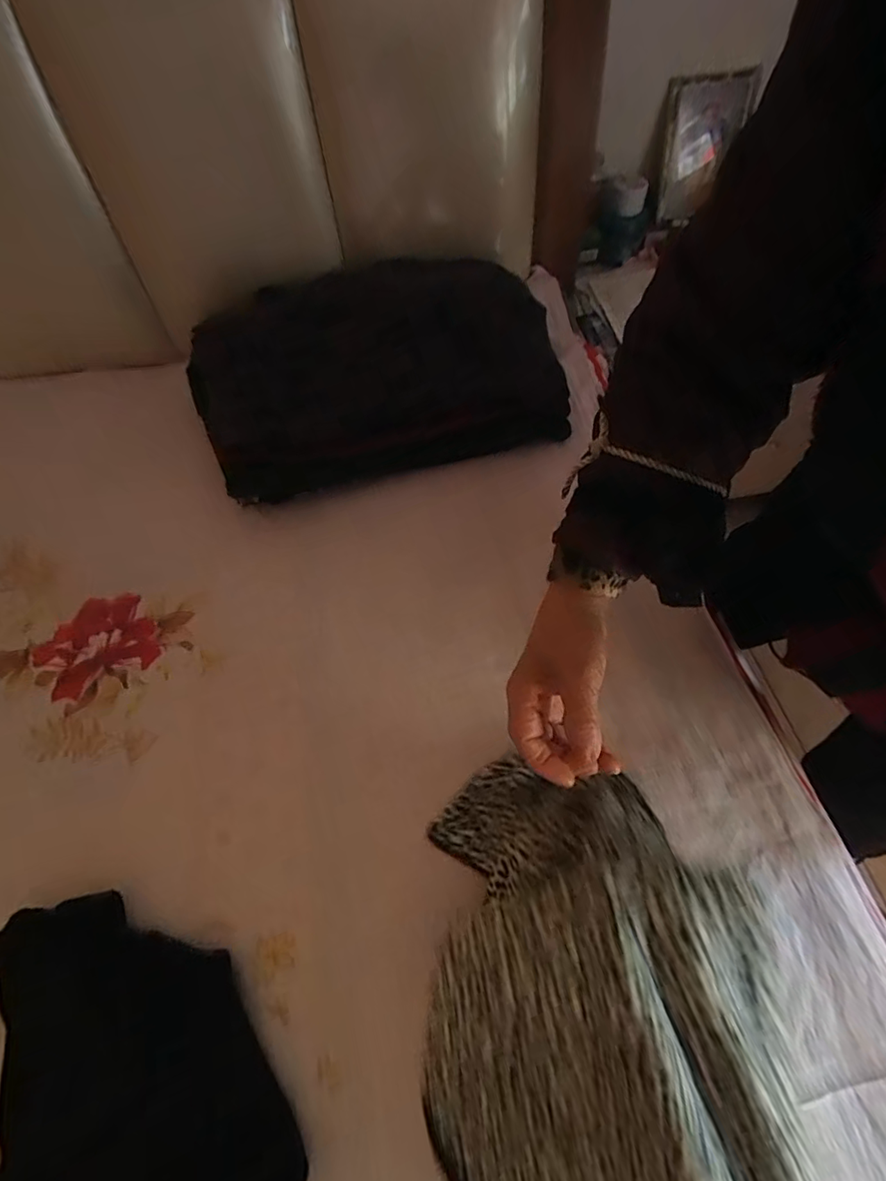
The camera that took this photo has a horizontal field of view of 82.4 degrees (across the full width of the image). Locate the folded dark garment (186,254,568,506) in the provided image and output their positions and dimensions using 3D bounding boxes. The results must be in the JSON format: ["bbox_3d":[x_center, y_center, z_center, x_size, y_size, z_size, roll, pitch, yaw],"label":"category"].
[{"bbox_3d":[-0.084,-0.302,0.698,0.456,0.125,0.300,-14,61,-6],"label":"folded dark garment"}]

